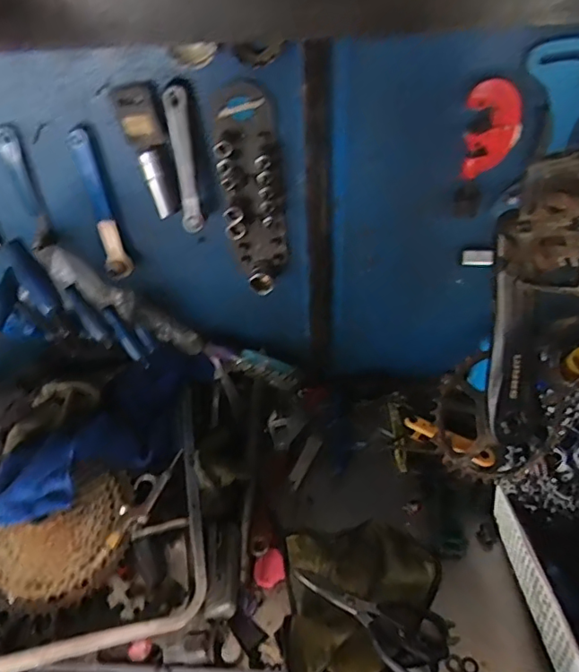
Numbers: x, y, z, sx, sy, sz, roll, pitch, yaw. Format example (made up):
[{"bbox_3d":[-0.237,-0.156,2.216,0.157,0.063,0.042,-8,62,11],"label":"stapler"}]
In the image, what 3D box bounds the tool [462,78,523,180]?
[{"bbox_3d":[0.215,-0.220,0.569,0.055,0.107,0.027,15,47,19],"label":"tool"}]

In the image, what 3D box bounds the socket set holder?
[{"bbox_3d":[-0.043,-0.167,0.638,0.075,0.243,0.042,-7,44,-3],"label":"socket set holder"}]

